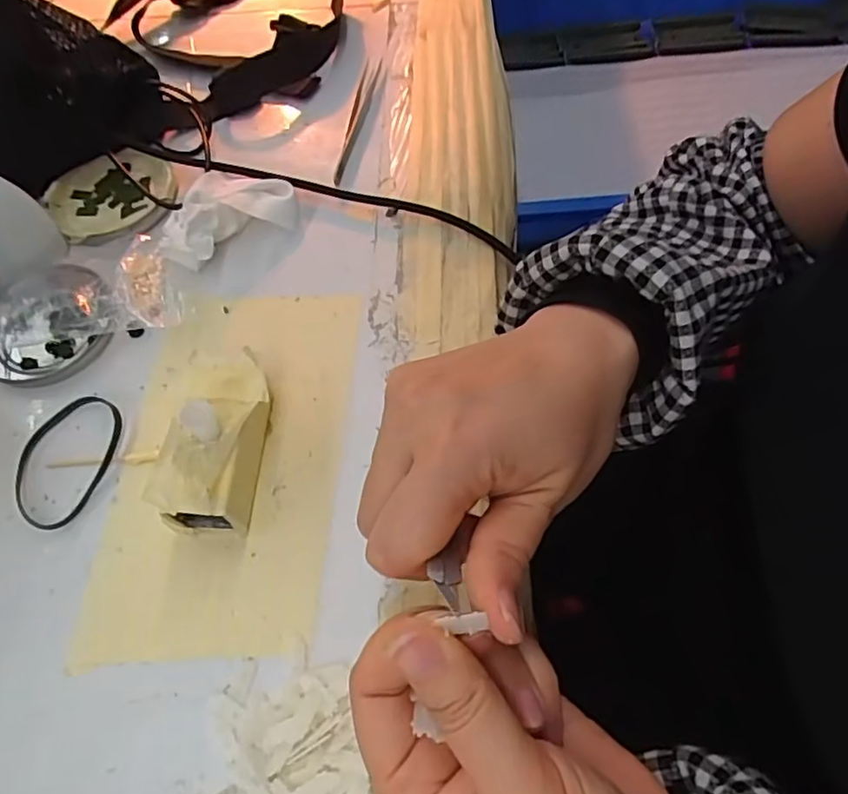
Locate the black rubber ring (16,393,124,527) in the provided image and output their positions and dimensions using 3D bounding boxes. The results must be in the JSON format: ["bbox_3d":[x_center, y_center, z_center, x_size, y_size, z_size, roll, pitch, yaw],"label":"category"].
[{"bbox_3d":[-0.184,0.030,0.312,0.049,0.004,0.070,16,64,12],"label":"black rubber ring"}]

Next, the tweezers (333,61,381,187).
[{"bbox_3d":[-0.046,-0.192,0.418,0.011,0.008,0.124,8,63,7],"label":"tweezers"}]

